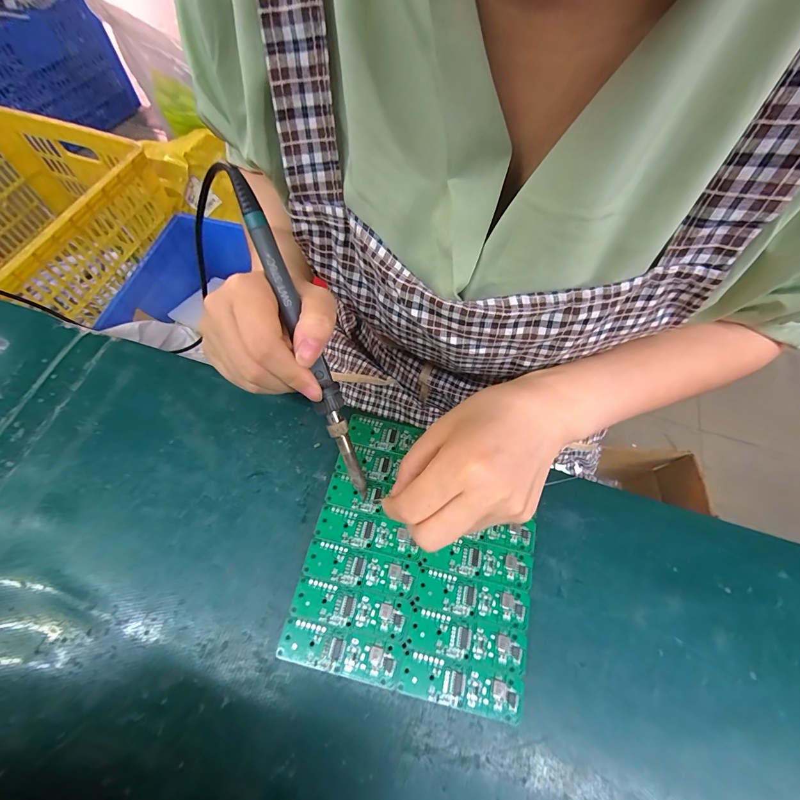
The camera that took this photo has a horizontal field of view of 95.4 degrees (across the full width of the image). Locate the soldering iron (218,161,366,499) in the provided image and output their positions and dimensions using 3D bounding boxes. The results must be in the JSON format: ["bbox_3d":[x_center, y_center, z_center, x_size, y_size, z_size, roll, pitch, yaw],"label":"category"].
[{"bbox_3d":[-0.057,-0.035,0.215,0.015,0.015,0.203,-23,100,-14],"label":"soldering iron"}]

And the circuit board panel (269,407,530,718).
[{"bbox_3d":[0.014,0.092,0.229,0.136,0.004,0.147,14,65,3],"label":"circuit board panel"}]

